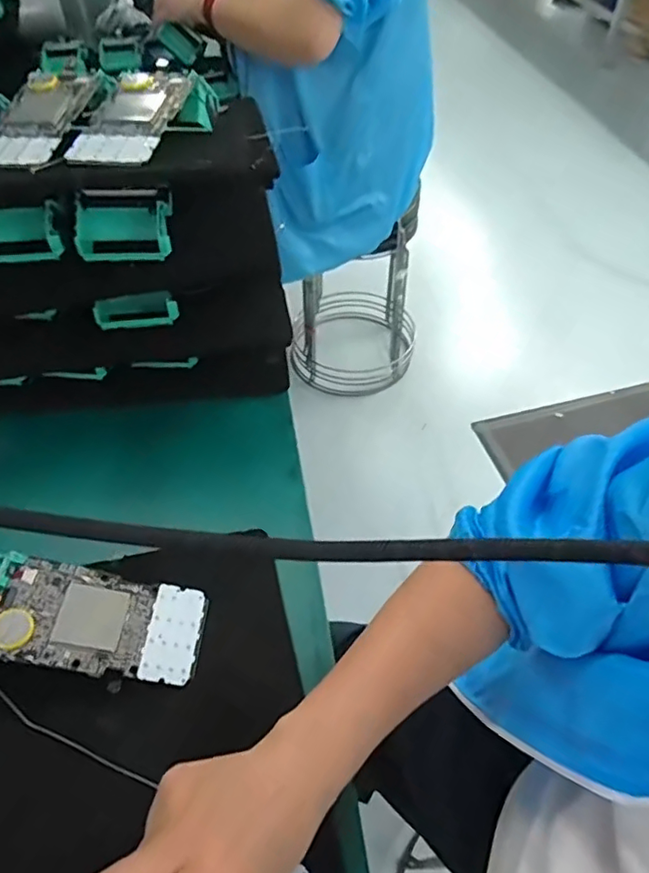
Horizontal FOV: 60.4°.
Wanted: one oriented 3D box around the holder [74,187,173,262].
[{"bbox_3d":[-0.156,-0.163,0.434,0.078,0.039,0.046,-9,52,-6],"label":"holder"}]

